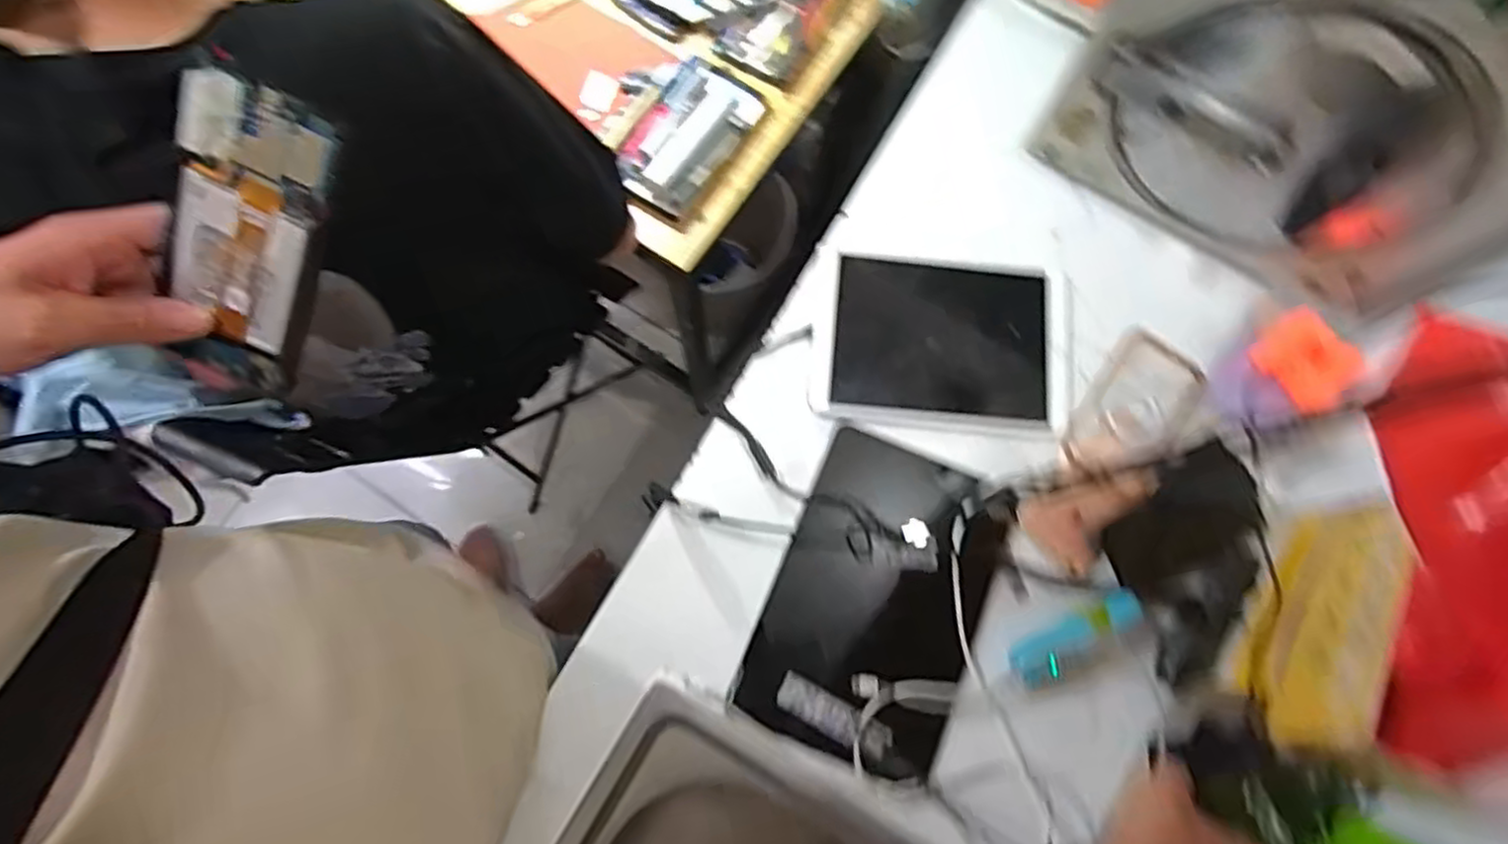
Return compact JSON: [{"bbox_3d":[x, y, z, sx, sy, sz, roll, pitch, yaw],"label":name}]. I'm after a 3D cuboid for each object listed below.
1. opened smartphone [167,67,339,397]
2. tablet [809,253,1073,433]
[{"bbox_3d":[-0.255,-0.084,0.370,0.065,0.013,0.163,21,117,-14],"label":"opened smartphone"},{"bbox_3d":[0.187,-0.078,0.726,0.247,0.006,0.173,5,76,0],"label":"tablet"}]

